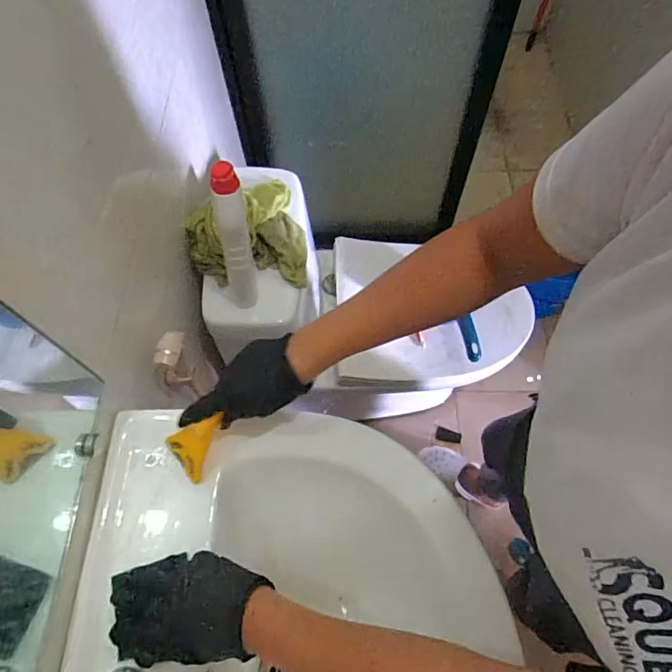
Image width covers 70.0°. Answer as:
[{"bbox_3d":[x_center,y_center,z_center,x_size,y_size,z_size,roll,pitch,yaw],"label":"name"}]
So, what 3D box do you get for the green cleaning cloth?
[{"bbox_3d":[-0.153,-0.196,0.833,0.195,0.075,0.218,-4,64,-1],"label":"green cleaning cloth"}]

